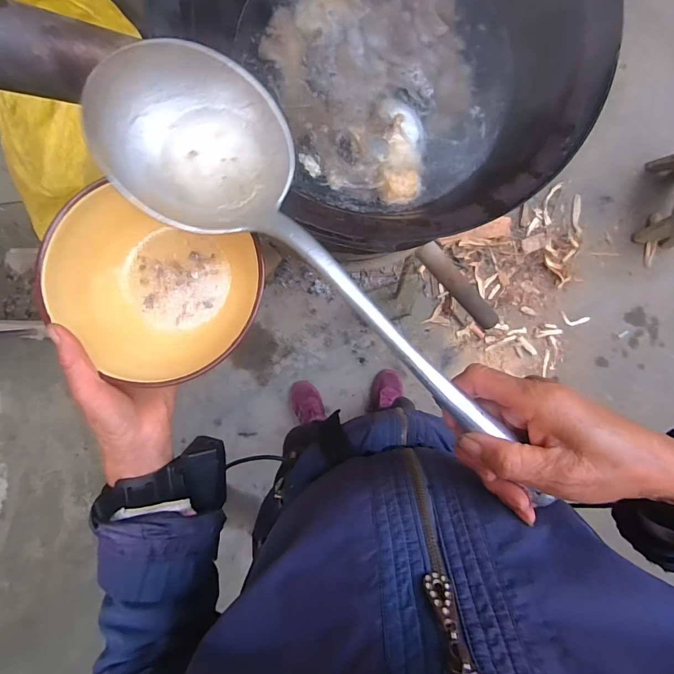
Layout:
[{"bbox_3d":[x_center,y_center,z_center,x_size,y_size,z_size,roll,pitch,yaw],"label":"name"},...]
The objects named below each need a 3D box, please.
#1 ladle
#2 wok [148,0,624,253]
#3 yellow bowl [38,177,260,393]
[{"bbox_3d":[-0.021,-0.062,0.239,0.109,0.064,0.317,-42,79,-4],"label":"ladle"},{"bbox_3d":[0.062,-0.302,0.375,0.370,0.149,0.396,0,90,-1],"label":"wok"},{"bbox_3d":[-0.162,-0.041,0.346,0.165,0.062,0.150,0,87,-2],"label":"yellow bowl"}]

